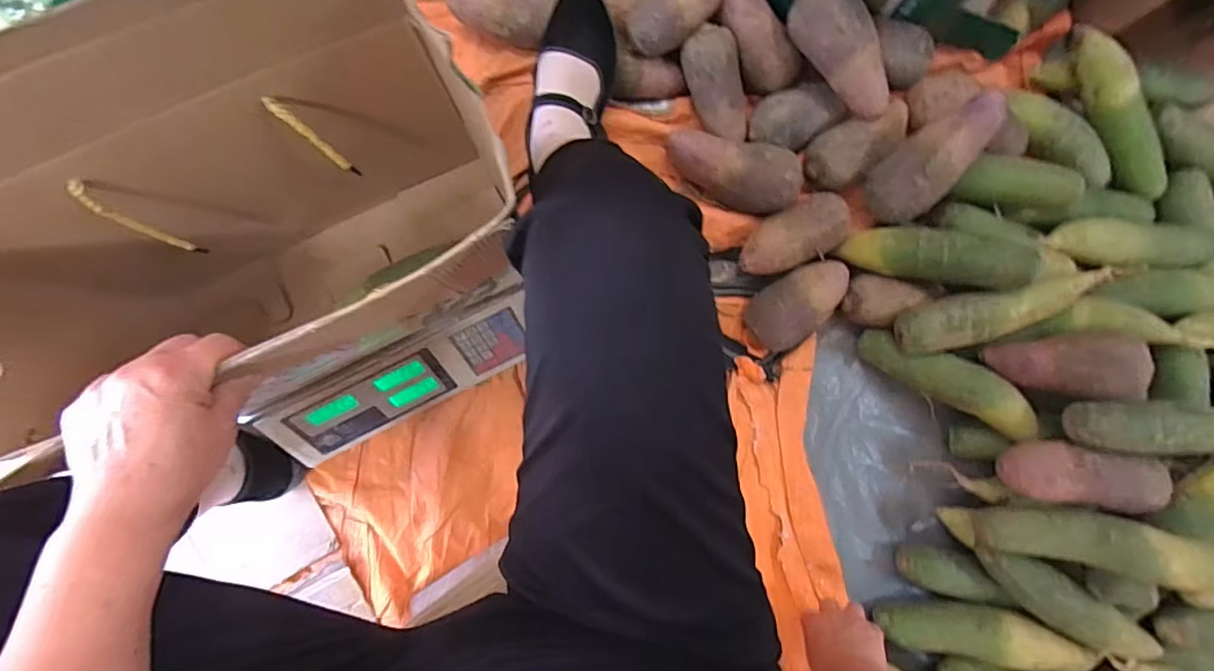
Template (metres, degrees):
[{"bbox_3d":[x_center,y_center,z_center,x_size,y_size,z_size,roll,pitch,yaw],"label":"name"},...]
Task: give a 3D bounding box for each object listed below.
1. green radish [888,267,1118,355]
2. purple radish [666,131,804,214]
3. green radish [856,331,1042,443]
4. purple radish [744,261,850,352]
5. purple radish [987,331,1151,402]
[{"bbox_3d":[0.434,-0.027,0.605,0.208,0.045,0.056,-17,89,15],"label":"green radish"},{"bbox_3d":[0.151,-0.203,0.658,0.165,0.055,0.079,27,88,-1],"label":"purple radish"},{"bbox_3d":[0.398,0.048,0.645,0.203,0.058,0.050,31,87,25],"label":"green radish"},{"bbox_3d":[0.234,-0.040,0.672,0.135,0.070,0.074,-33,89,-2],"label":"purple radish"},{"bbox_3d":[0.498,0.033,0.591,0.143,0.051,0.070,3,88,16],"label":"purple radish"}]

